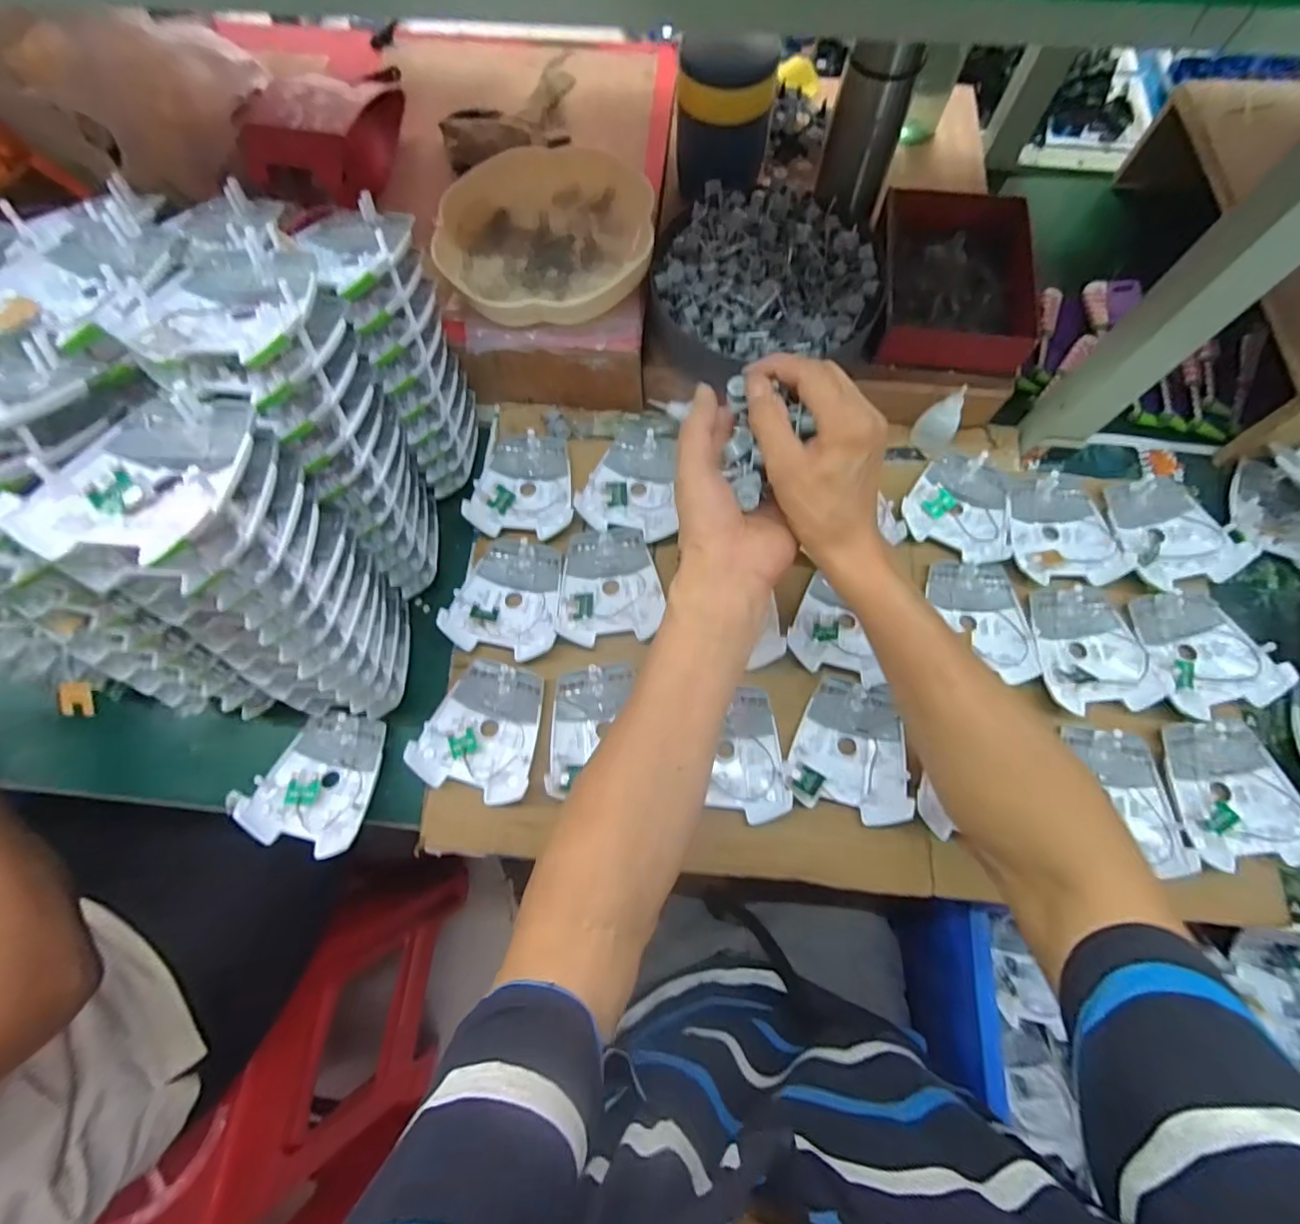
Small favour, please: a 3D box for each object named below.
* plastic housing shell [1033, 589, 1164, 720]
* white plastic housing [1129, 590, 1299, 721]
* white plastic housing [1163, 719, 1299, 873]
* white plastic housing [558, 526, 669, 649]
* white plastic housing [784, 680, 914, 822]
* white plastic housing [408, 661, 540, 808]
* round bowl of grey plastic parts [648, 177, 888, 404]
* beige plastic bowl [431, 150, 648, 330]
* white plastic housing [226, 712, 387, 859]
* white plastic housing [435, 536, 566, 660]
[{"bbox_3d":[0.380,0.031,0.490,0.089,0.019,0.108,-1,73,1],"label":"plastic housing shell"},{"bbox_3d":[0.474,0.033,0.485,0.093,0.029,0.106,-11,73,-2],"label":"white plastic housing"},{"bbox_3d":[0.472,0.143,0.450,0.097,0.020,0.108,-4,69,6],"label":"white plastic housing"},{"bbox_3d":[-0.036,-0.026,0.515,0.091,0.018,0.110,-1,73,1],"label":"white plastic housing"},{"bbox_3d":[0.166,0.112,0.465,0.093,0.022,0.107,12,74,5],"label":"white plastic housing"},{"bbox_3d":[-0.139,0.097,0.474,0.095,0.018,0.108,16,74,6],"label":"white plastic housing"},{"bbox_3d":[0.102,-0.305,0.533,0.213,0.058,0.200,-13,73,-4],"label":"round bowl of grey plastic parts"},{"bbox_3d":[-0.096,-0.357,0.527,0.192,0.034,0.208,0,73,0],"label":"beige plastic bowl"},{"bbox_3d":[-0.279,0.138,0.471,0.103,0.029,0.108,11,74,5],"label":"white plastic housing"},{"bbox_3d":[-0.127,-0.015,0.507,0.096,0.017,0.108,10,74,4],"label":"white plastic housing"}]

